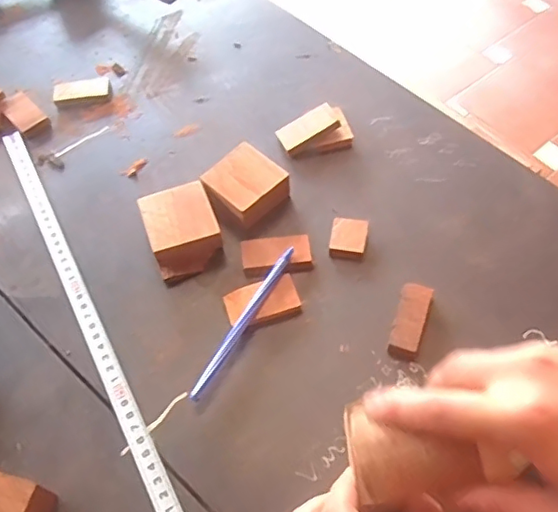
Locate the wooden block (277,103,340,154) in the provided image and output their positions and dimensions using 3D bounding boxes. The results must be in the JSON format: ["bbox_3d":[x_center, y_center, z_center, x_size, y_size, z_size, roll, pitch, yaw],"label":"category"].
[{"bbox_3d":[0.026,-0.117,0.523,0.055,0.010,0.027,-29,58,1],"label":"wooden block"}]

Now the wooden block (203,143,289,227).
[{"bbox_3d":[-0.029,-0.057,0.488,0.059,0.029,0.058,38,65,25],"label":"wooden block"}]

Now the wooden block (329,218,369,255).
[{"bbox_3d":[0.056,-0.015,0.465,0.028,0.011,0.031,8,56,9],"label":"wooden block"}]

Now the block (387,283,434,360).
[{"bbox_3d":[0.097,0.047,0.420,0.024,0.011,0.056,14,58,12],"label":"block"}]

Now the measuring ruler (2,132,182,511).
[{"bbox_3d":[-0.135,0.064,0.430,0.018,0.004,0.481,-24,59,-18],"label":"measuring ruler"}]

